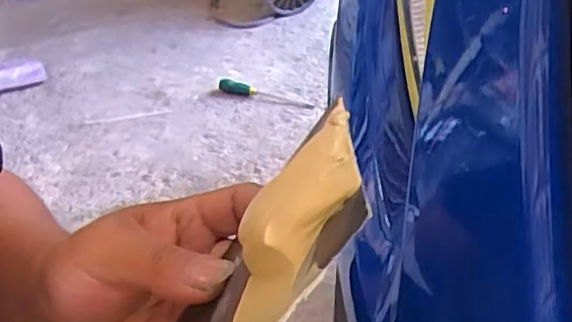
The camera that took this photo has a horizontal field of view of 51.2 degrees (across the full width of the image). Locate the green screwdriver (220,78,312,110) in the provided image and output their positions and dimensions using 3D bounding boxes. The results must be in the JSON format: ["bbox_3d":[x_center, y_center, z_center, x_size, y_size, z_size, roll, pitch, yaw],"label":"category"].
[{"bbox_3d":[-0.047,-0.157,1.369,0.233,0.023,0.039,14,45,18],"label":"green screwdriver"}]

